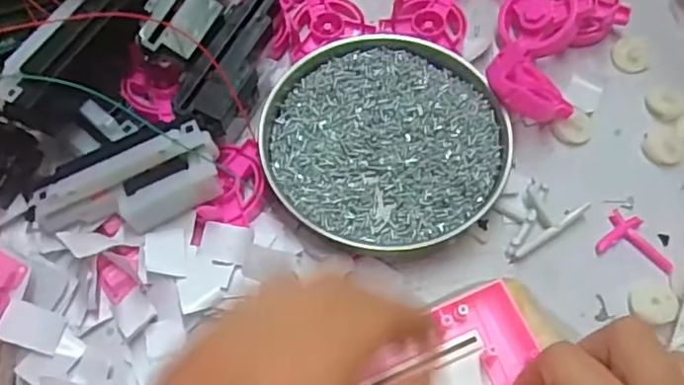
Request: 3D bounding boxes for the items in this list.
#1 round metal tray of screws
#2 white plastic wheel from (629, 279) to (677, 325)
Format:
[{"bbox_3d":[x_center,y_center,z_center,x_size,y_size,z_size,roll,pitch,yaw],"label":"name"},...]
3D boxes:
[{"bbox_3d":[0.024,-0.032,0.353,0.133,0.019,0.130,0,66,0],"label":"round metal tray of screws"},{"bbox_3d":[0.163,0.057,0.321,0.024,0.007,0.023,0,66,0],"label":"white plastic wheel"}]

